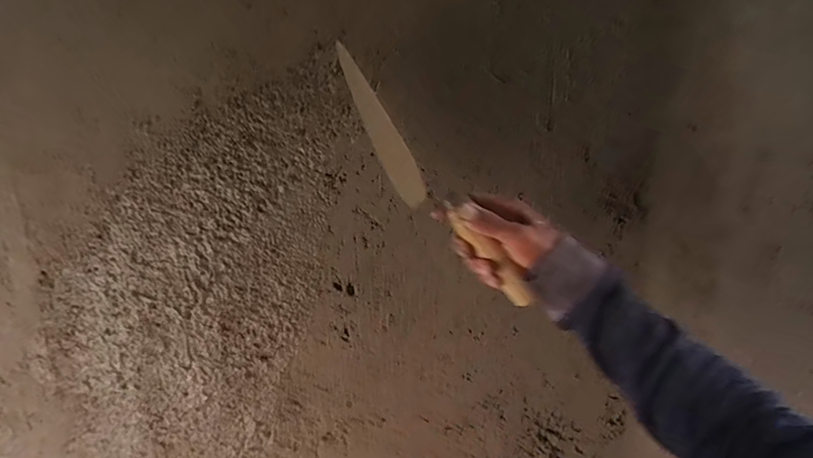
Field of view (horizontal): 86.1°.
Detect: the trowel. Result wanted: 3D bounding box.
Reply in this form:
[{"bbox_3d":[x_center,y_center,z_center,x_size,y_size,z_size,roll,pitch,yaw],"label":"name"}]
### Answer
[{"bbox_3d":[0.019,-0.038,0.433,0.053,0.305,0.058,-39,5,16],"label":"trowel"}]

